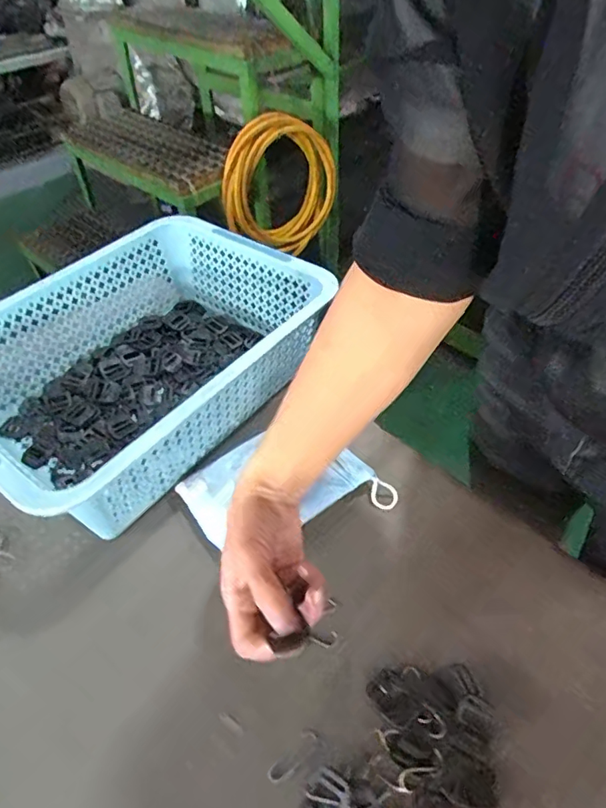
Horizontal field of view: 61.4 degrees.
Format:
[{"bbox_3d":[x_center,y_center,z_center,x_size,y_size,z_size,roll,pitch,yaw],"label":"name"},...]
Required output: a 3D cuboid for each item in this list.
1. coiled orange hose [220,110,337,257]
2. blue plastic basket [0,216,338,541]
[{"bbox_3d":[-0.061,-0.610,1.451,0.099,0.382,0.376,35,58,30],"label":"coiled orange hose"},{"bbox_3d":[-0.178,-0.051,0.569,0.285,0.114,0.383,28,56,26],"label":"blue plastic basket"}]

